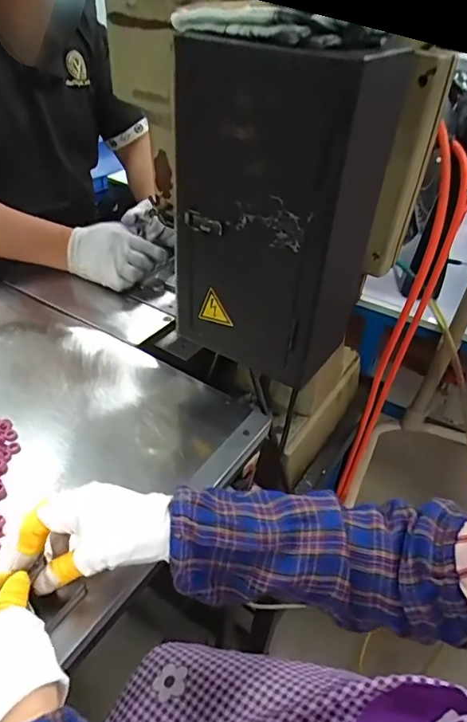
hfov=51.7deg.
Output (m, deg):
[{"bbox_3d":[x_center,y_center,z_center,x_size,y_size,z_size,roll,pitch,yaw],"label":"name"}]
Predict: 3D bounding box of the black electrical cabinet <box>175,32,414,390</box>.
[{"bbox_3d":[0.048,-0.129,0.471,0.194,0.294,0.103,32,46,29],"label":"black electrical cabinet"}]

